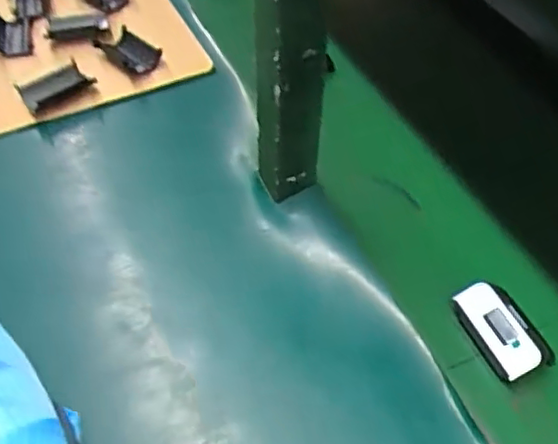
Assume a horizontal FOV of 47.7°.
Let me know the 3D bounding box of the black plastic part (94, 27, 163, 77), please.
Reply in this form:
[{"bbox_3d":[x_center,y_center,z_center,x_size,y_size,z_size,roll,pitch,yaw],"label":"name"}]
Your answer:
[{"bbox_3d":[-0.169,-0.194,0.720,0.080,0.016,0.046,34,58,26],"label":"black plastic part"}]

